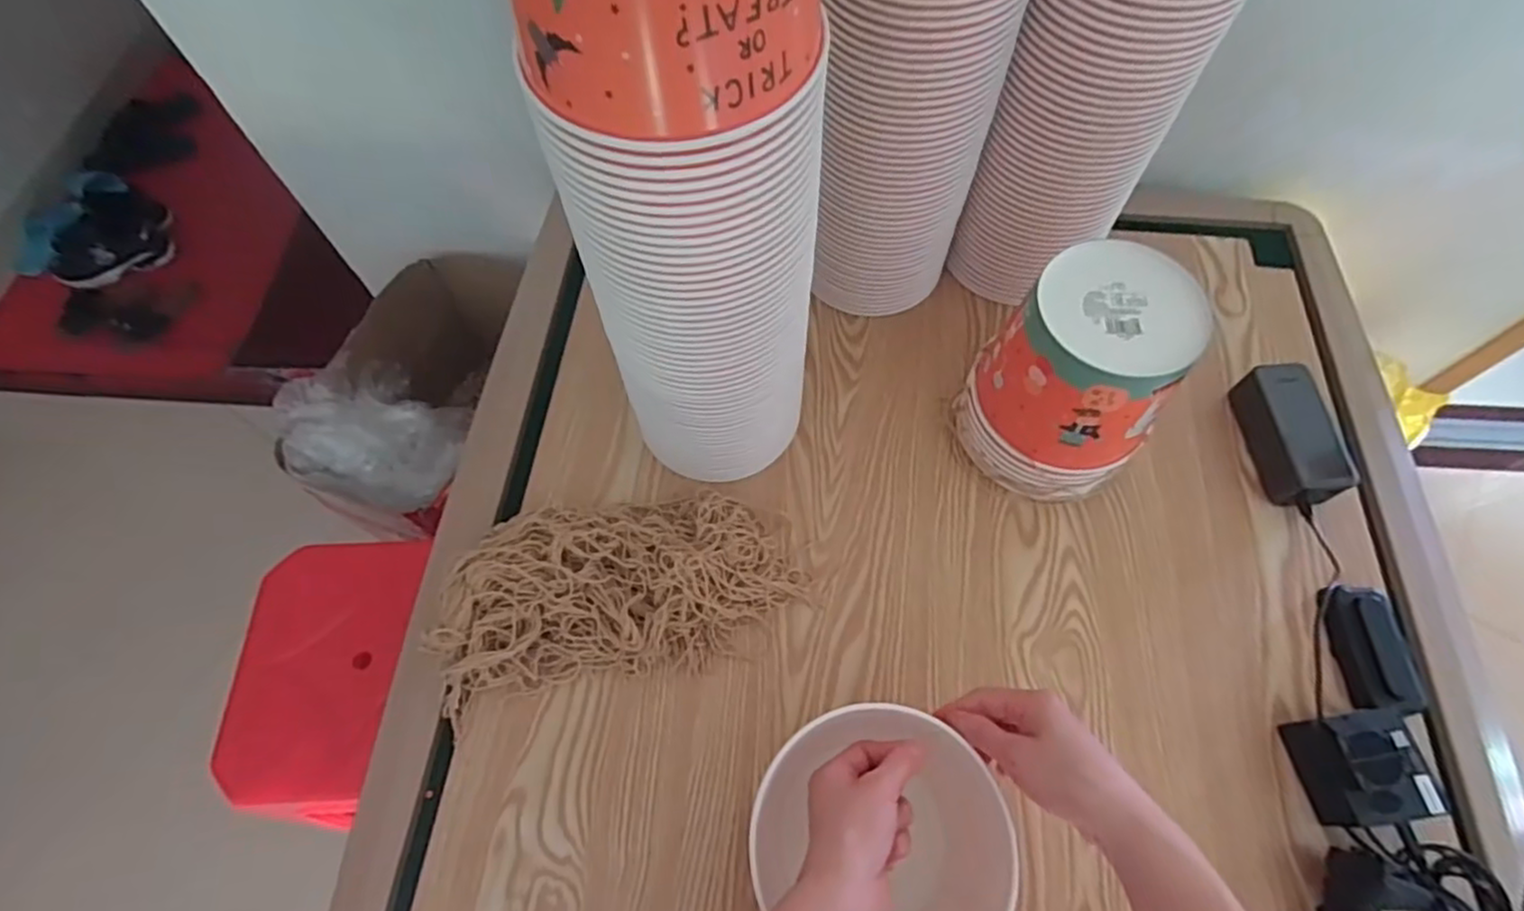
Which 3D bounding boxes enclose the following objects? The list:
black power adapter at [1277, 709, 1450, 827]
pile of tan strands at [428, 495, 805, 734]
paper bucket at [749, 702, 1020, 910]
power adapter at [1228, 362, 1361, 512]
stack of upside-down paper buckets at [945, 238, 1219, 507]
[{"bbox_3d":[0.467,0.242,0.546,0.069,0.065,0.076,-8,65,-3],"label":"black power adapter"},{"bbox_3d":[-0.127,0.111,0.612,0.313,0.070,0.160,-16,65,-6],"label":"pile of tan strands"},{"bbox_3d":[0.084,0.266,0.494,0.151,0.149,0.149,39,71,17],"label":"paper bucket"},{"bbox_3d":[0.500,-0.018,0.665,0.055,0.054,0.135,-6,65,-2],"label":"power adapter"},{"bbox_3d":[0.278,-0.063,0.620,0.148,0.193,0.143,-39,70,-16],"label":"stack of upside-down paper buckets"}]

